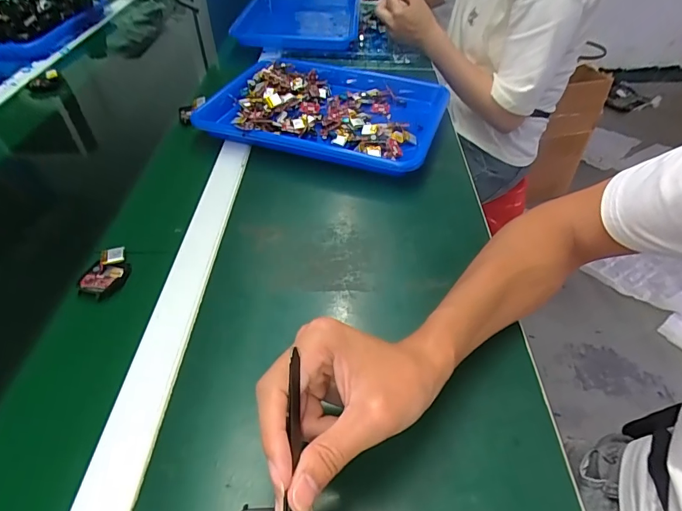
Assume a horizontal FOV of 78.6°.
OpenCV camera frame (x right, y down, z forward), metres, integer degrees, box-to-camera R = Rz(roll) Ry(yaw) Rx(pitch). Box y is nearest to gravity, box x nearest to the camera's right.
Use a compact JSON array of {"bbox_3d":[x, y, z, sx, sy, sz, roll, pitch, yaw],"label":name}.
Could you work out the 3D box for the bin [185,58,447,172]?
[{"bbox_3d":[-0.018,-0.232,0.649,0.337,0.049,0.286,13,47,12],"label":"bin"}]

